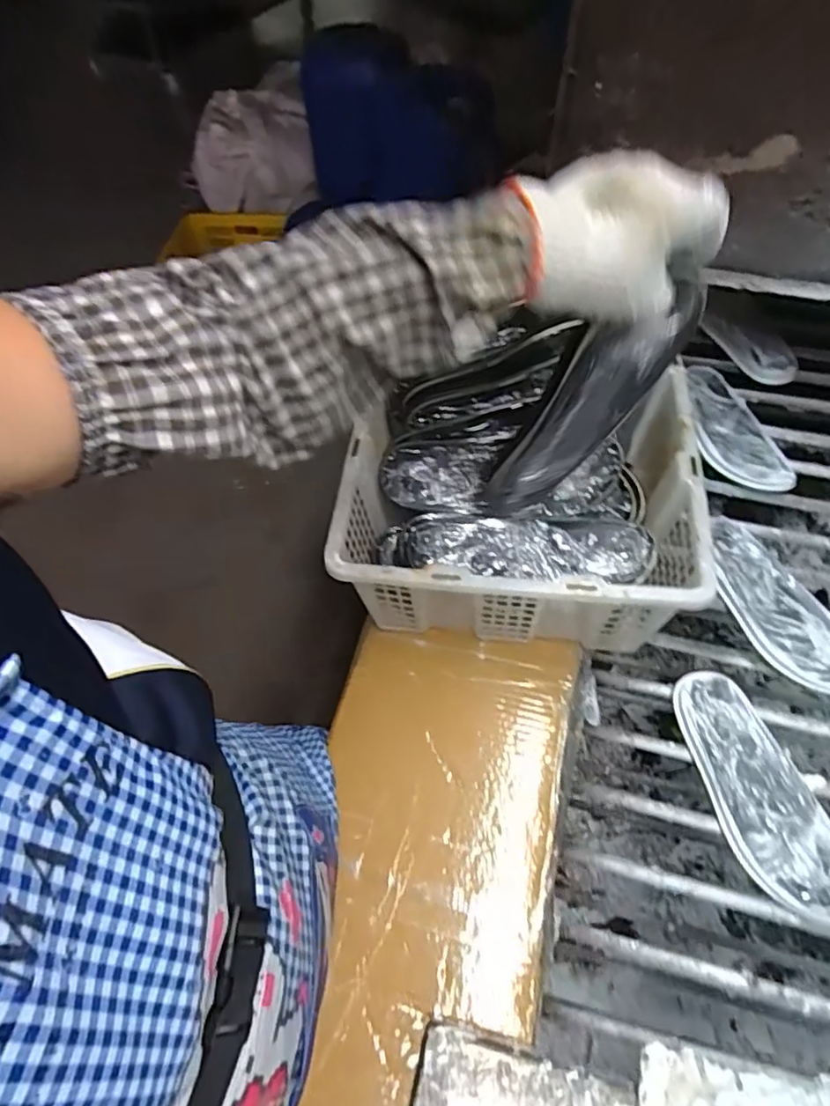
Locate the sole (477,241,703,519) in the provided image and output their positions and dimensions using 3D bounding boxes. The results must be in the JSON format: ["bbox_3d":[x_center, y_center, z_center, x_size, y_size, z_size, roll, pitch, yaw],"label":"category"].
[{"bbox_3d":[0.142,-0.116,0.506,0.088,0.250,0.016,9,48,-30],"label":"sole"}]

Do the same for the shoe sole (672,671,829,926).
[{"bbox_3d":[0.353,0.241,0.621,0.093,0.037,0.243,-12,55,-6],"label":"shoe sole"}]

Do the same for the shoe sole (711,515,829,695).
[{"bbox_3d":[0.436,0.063,0.735,0.100,0.037,0.250,-23,56,-13],"label":"shoe sole"}]

